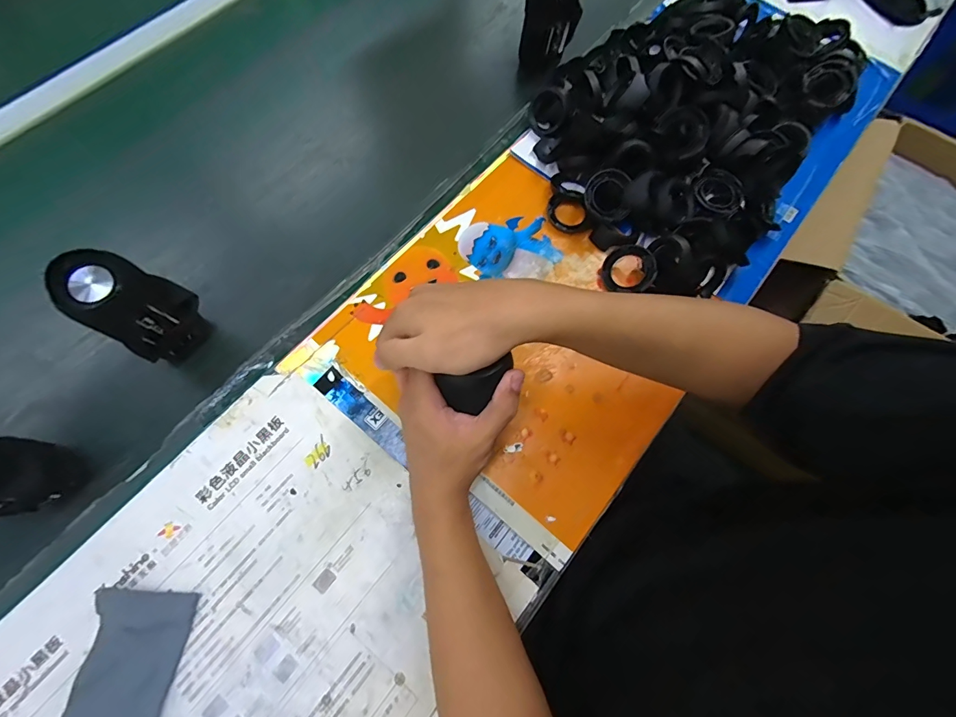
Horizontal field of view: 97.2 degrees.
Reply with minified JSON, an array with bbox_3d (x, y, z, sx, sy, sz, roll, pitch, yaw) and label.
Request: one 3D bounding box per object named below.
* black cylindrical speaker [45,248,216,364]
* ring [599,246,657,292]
[{"bbox_3d":[-0.331,-0.050,0.415,0.049,0.132,0.074,32,73,9],"label":"black cylindrical speaker"},{"bbox_3d":[0.185,-0.109,0.515,0.067,0.016,0.055,2,80,37],"label":"ring"}]

